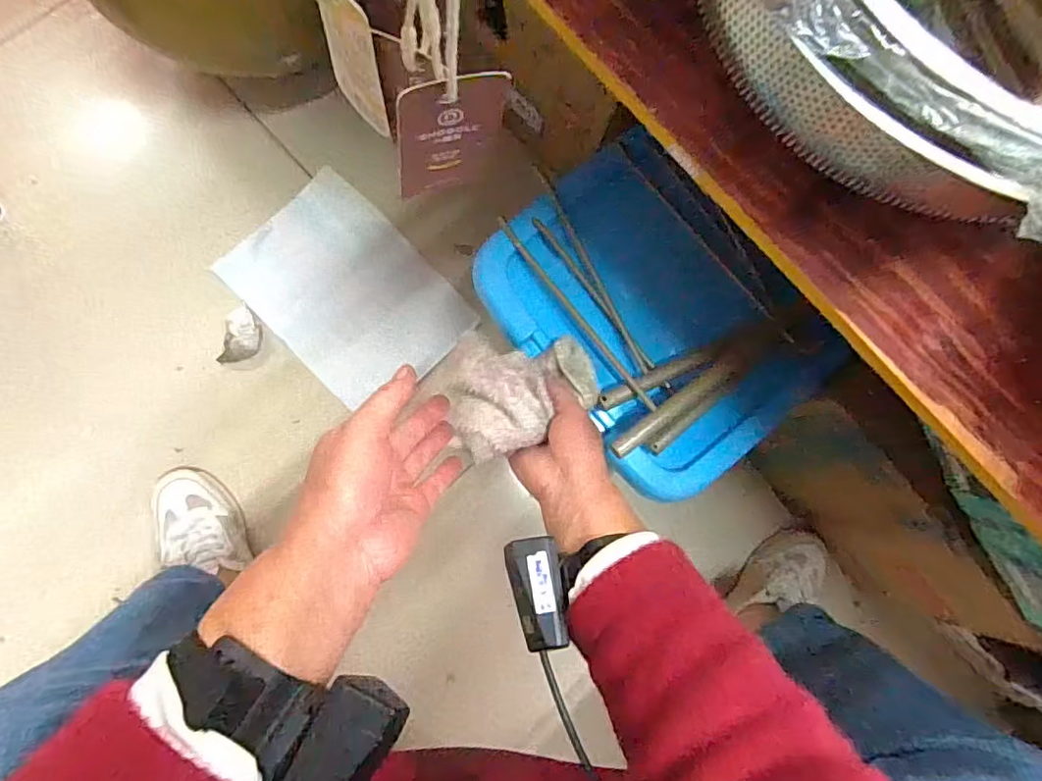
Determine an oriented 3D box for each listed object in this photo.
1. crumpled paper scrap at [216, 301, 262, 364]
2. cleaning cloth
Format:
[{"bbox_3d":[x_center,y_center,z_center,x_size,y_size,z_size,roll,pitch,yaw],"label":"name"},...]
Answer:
[{"bbox_3d":[-0.343,-0.068,0.702,0.042,0.032,0.073,12,82,-5],"label":"crumpled paper scrap"},{"bbox_3d":[0.010,0.000,0.466,0.134,0.069,0.090,-10,84,-7],"label":"cleaning cloth"}]

